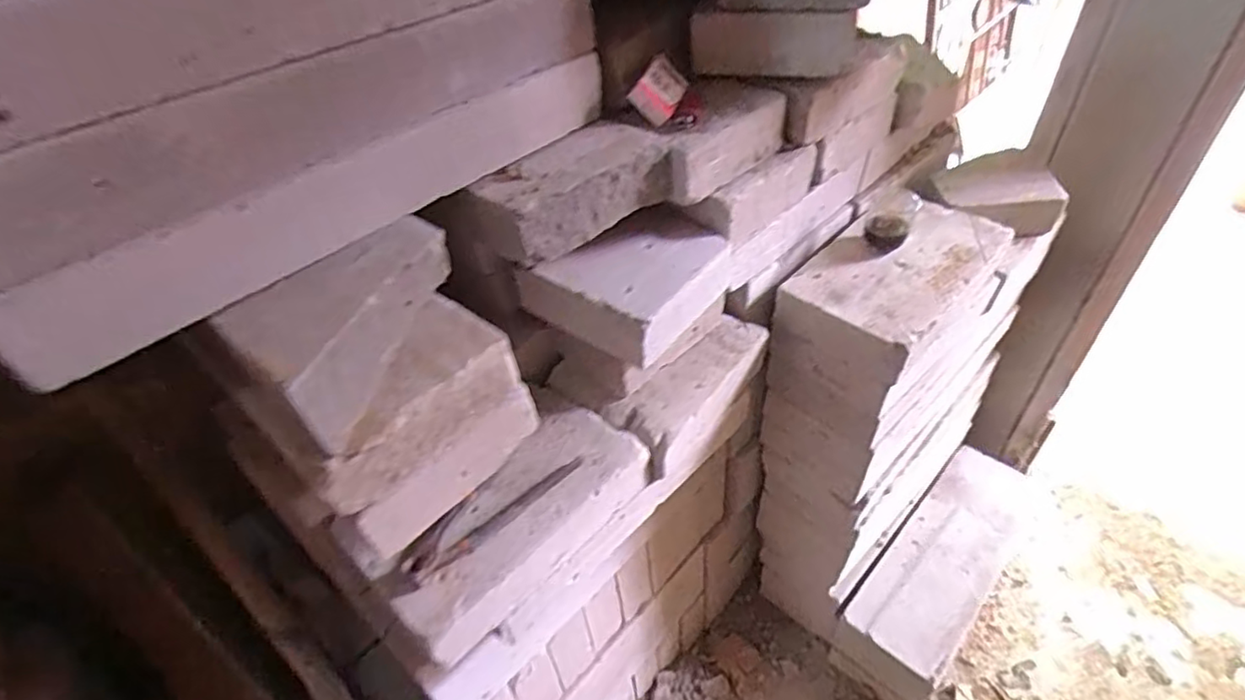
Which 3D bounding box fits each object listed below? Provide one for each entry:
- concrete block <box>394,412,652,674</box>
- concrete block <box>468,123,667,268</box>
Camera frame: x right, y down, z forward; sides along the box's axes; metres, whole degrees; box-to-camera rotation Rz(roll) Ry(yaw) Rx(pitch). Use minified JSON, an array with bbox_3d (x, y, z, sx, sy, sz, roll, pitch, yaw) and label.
[{"bbox_3d":[-0.113,0.191,0.695,0.120,0.063,0.305,36,58,24],"label":"concrete block"},{"bbox_3d":[-0.060,-0.178,0.691,0.207,0.075,0.098,-35,60,-27],"label":"concrete block"}]

